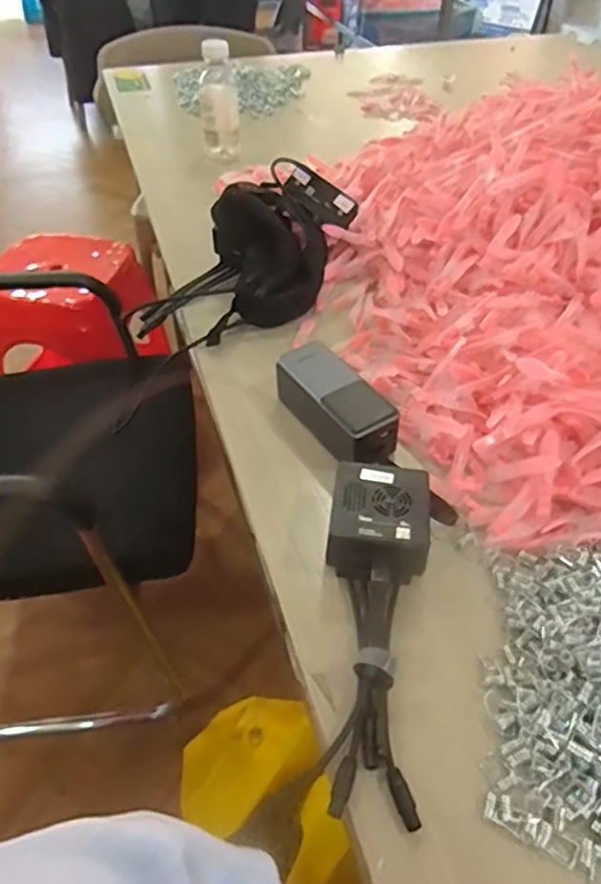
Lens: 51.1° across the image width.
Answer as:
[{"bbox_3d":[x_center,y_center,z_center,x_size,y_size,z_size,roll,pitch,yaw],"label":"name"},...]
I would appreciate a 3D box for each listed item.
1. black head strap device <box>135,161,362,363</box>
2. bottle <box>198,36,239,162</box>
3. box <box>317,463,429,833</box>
[{"bbox_3d":[-0.044,-0.231,0.749,0.166,0.095,0.294,26,50,24],"label":"black head strap device"},{"bbox_3d":[-0.131,-0.546,1.012,0.058,0.164,0.055,-6,45,-6],"label":"bottle"},{"bbox_3d":[0.051,0.118,0.429,0.070,0.045,0.234,6,45,5],"label":"box"}]

